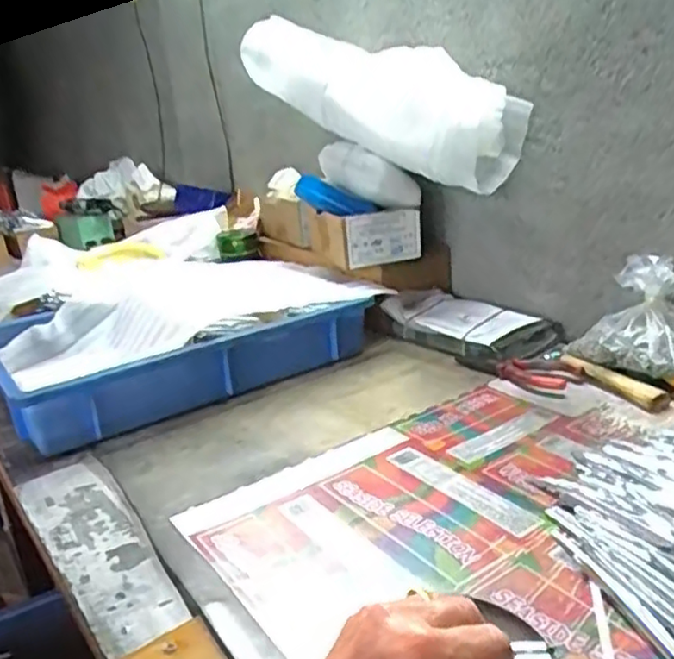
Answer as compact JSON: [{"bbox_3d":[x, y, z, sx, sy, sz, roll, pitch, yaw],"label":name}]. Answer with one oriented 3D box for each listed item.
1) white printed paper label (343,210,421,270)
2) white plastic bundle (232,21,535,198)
[{"bbox_3d":[0.062,-0.120,0.881,0.106,0.066,0.009,-11,20,-17],"label":"white printed paper label"},{"bbox_3d":[0.048,-0.304,0.858,0.394,0.140,0.084,31,35,26],"label":"white plastic bundle"}]

